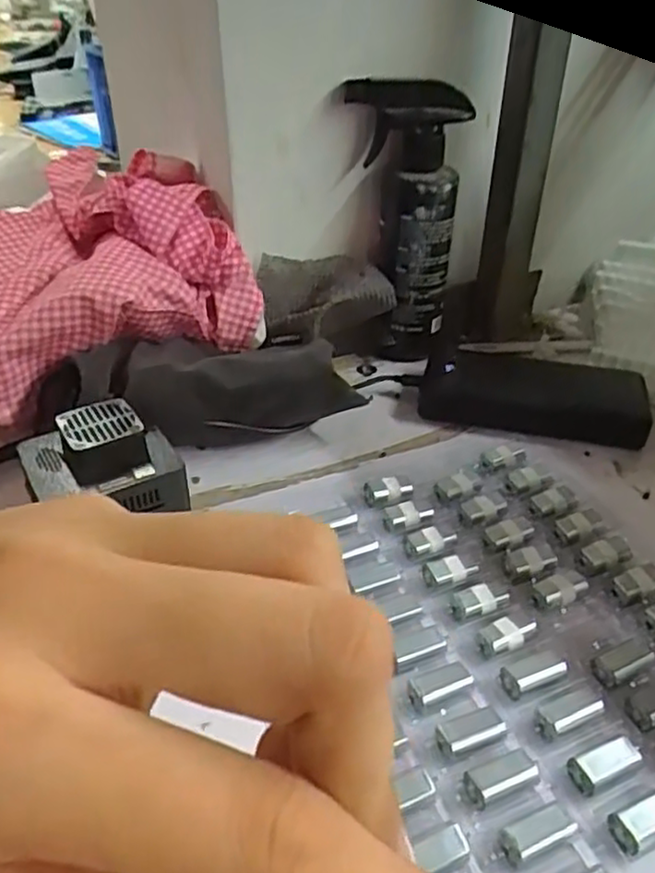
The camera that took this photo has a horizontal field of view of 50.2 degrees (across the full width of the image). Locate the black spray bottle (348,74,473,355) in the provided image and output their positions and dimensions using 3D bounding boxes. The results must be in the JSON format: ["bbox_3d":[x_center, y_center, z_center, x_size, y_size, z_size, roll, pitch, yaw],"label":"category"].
[{"bbox_3d":[0.054,-0.158,0.536,0.087,0.197,0.041,2,36,0],"label":"black spray bottle"}]

